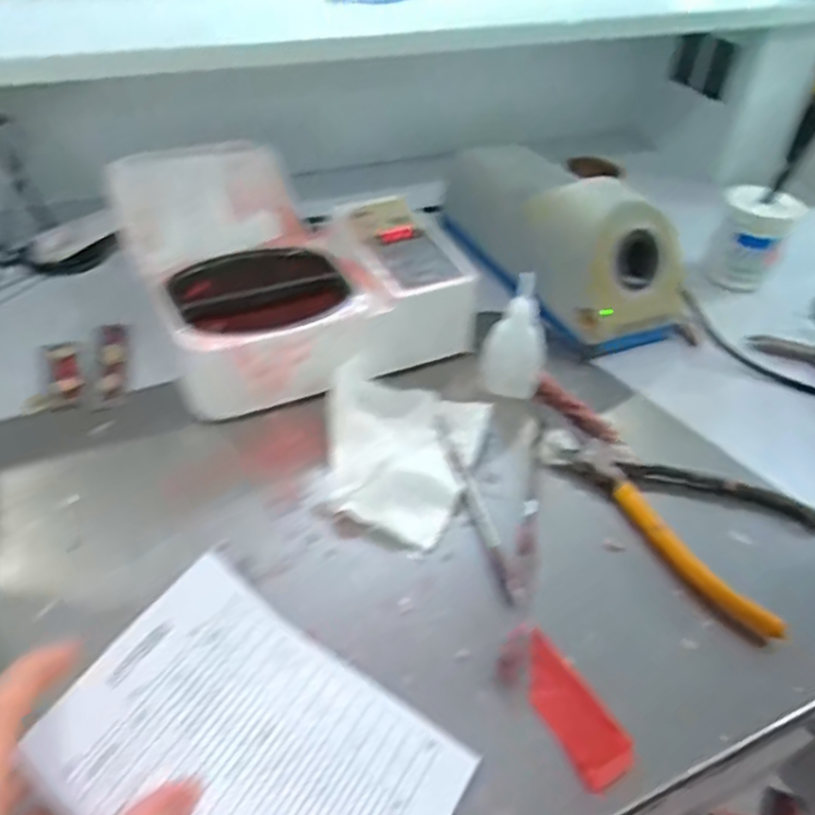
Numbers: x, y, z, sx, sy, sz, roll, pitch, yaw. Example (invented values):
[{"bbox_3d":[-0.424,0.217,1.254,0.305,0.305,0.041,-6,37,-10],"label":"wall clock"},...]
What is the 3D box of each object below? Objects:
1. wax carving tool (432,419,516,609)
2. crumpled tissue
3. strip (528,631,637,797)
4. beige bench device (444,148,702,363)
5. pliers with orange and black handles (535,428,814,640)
[{"bbox_3d":[0.035,0.048,0.401,0.009,0.005,0.135,-7,42,-13],"label":"wax carving tool"},{"bbox_3d":[-0.009,0.019,0.420,0.090,0.020,0.112,15,42,12],"label":"crumpled tissue"},{"bbox_3d":[0.070,0.128,0.319,0.026,0.004,0.064,-21,47,-26],"label":"strip"},{"bbox_3d":[0.121,-0.144,0.563,0.106,0.100,0.214,-17,45,-22],"label":"beige bench device"},{"bbox_3d":[0.153,0.047,0.414,0.091,0.010,0.156,-29,51,-33],"label":"pliers with orange and black handles"}]

